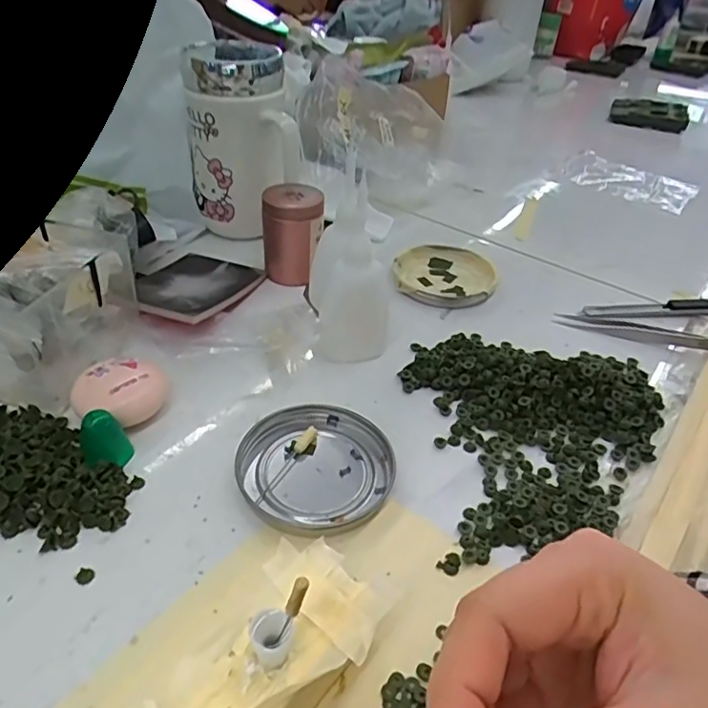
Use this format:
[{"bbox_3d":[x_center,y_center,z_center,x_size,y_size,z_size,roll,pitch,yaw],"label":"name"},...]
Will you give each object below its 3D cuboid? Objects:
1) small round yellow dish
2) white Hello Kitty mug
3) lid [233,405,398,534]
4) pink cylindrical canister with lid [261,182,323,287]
[{"bbox_3d":[0.072,-0.064,0.457,0.078,0.009,0.078,3,39,-2],"label":"small round yellow dish"},{"bbox_3d":[-0.089,-0.163,0.453,0.078,0.135,0.075,-6,40,-13],"label":"white Hello Kitty mug"},{"bbox_3d":[-0.020,0.057,0.297,0.079,0.008,0.074,3,39,-2],"label":"lid"},{"bbox_3d":[-0.046,-0.091,0.429,0.042,0.061,0.038,1,39,-5],"label":"pink cylindrical canister with lid"}]

